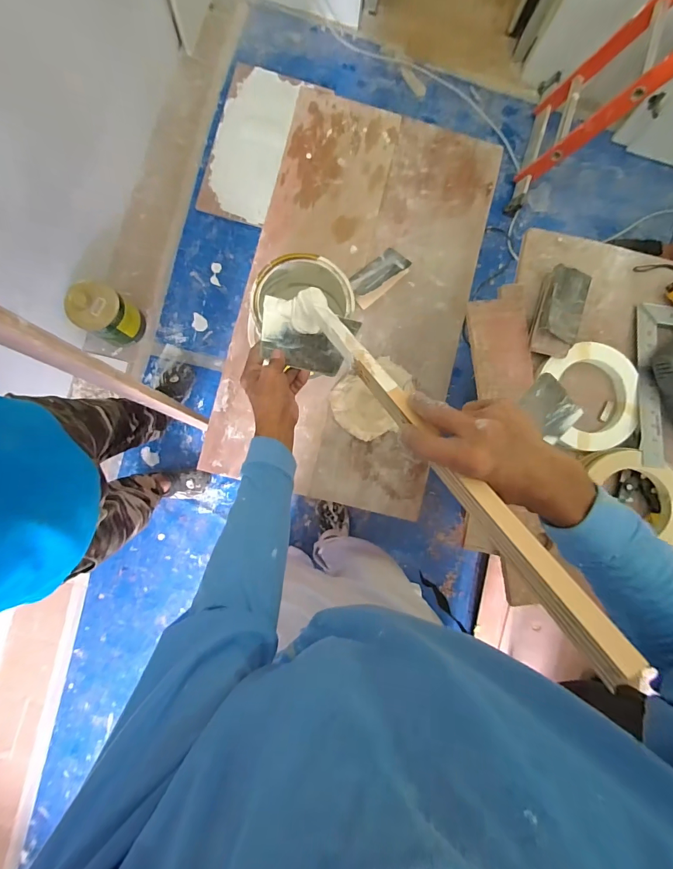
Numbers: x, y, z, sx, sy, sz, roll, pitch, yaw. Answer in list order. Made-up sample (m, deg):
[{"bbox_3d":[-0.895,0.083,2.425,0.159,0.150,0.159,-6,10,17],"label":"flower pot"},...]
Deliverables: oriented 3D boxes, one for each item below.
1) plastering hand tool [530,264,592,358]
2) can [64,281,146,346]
[{"bbox_3d":[0.397,-0.214,0.676,0.071,0.038,0.161,19,86,-2],"label":"plastering hand tool"},{"bbox_3d":[-0.777,-0.402,1.306,0.145,0.235,0.150,0,87,-3],"label":"can"}]

